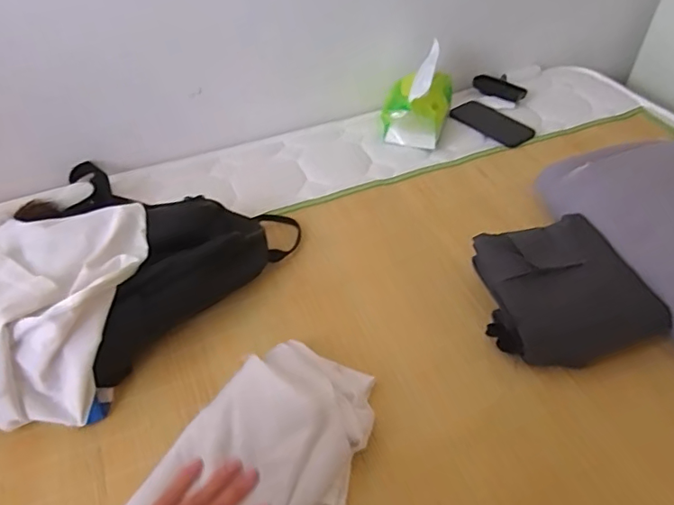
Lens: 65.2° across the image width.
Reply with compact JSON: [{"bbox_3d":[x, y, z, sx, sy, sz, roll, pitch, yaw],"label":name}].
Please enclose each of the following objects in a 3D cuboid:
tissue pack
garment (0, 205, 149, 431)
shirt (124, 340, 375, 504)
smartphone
[{"bbox_3d":[0.150,-0.295,0.975,0.109,0.135,0.167,12,46,13],"label":"tissue pack"},{"bbox_3d":[-0.346,0.067,0.636,0.201,0.145,0.263,9,45,11],"label":"garment"},{"bbox_3d":[-0.069,0.203,0.533,0.169,0.065,0.264,29,52,28],"label":"shirt"},{"bbox_3d":[0.302,-0.247,1.015,0.083,0.015,0.159,-30,51,-26],"label":"smartphone"}]

